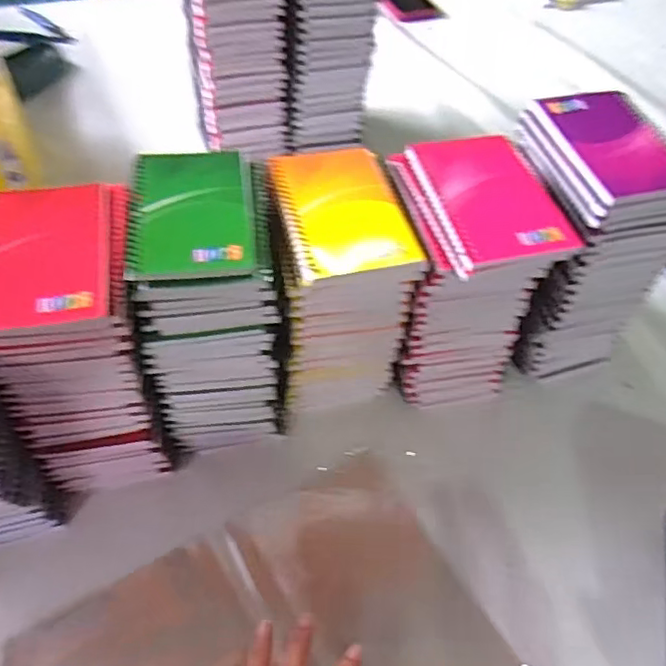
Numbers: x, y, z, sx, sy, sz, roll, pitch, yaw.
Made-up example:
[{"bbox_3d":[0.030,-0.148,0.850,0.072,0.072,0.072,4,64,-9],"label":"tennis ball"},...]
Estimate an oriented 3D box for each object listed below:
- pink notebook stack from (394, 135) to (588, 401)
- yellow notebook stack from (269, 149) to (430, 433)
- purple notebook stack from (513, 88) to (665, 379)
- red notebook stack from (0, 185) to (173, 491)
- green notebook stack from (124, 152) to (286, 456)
[{"bbox_3d":[0.102,-0.039,0.531,0.101,0.213,0.132,-6,54,-8],"label":"pink notebook stack"},{"bbox_3d":[0.003,-0.032,0.523,0.095,0.195,0.127,-5,53,-7],"label":"yellow notebook stack"},{"bbox_3d":[0.212,-0.079,0.554,0.101,0.217,0.134,-8,54,-9],"label":"purple notebook stack"},{"bbox_3d":[-0.190,0.011,0.483,0.098,0.204,0.142,-9,54,-10],"label":"red notebook stack"},{"bbox_3d":[-0.095,-0.022,0.515,0.100,0.202,0.160,-5,53,-7],"label":"green notebook stack"}]

